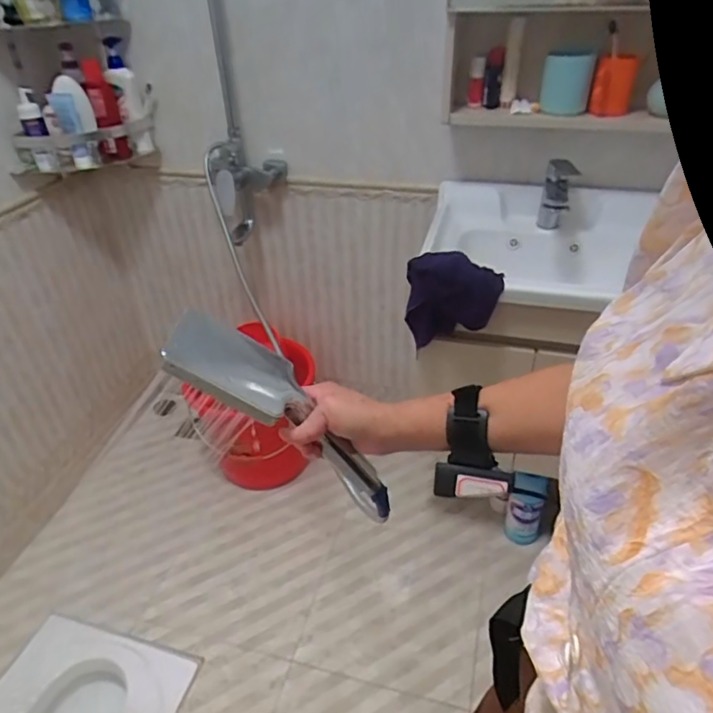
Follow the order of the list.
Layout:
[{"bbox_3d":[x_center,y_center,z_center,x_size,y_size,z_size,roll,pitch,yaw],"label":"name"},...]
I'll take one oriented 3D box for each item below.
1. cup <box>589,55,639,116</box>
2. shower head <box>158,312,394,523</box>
[{"bbox_3d":[0.456,-0.480,0.968,0.065,0.100,0.065,11,39,18],"label":"cup"},{"bbox_3d":[-0.057,0.074,0.557,0.062,0.315,0.091,-32,30,23],"label":"shower head"}]

